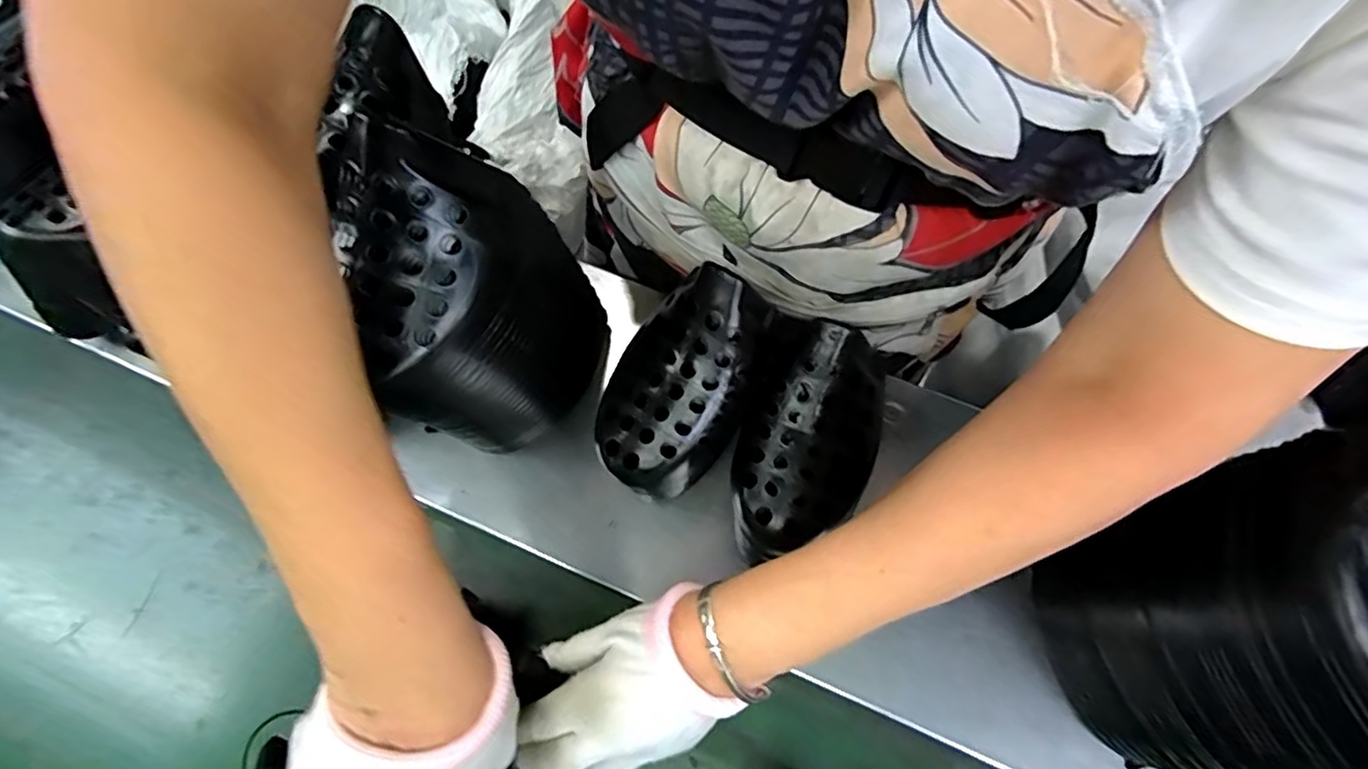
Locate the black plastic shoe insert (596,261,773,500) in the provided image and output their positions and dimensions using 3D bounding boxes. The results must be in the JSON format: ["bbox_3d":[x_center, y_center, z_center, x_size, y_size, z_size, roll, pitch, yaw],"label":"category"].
[{"bbox_3d":[-0.002,-0.001,0.347,0.080,0.048,0.119,28,92,30],"label":"black plastic shoe insert"}]

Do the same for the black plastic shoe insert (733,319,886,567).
[{"bbox_3d":[0.070,0.033,0.343,0.072,0.057,0.123,25,69,13],"label":"black plastic shoe insert"}]

